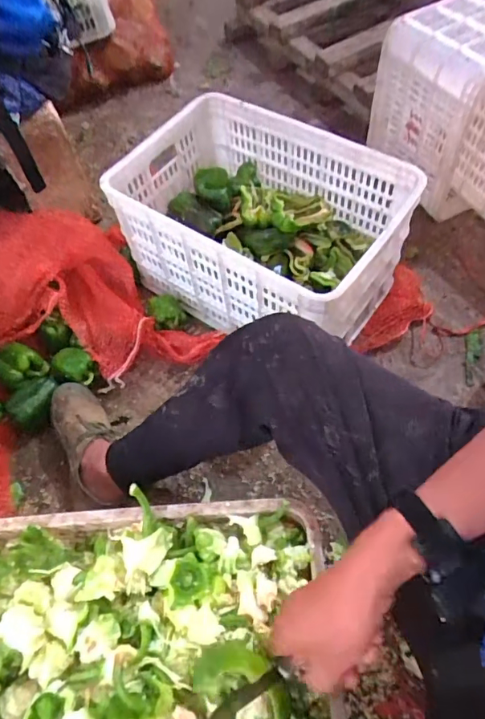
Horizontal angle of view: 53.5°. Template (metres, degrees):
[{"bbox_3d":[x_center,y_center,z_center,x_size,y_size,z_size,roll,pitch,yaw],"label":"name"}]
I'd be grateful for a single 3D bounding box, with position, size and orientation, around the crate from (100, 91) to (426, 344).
[{"bbox_3d":[0.037,-0.264,0.986,0.516,0.264,0.344,33,68,20],"label":"crate"}]

